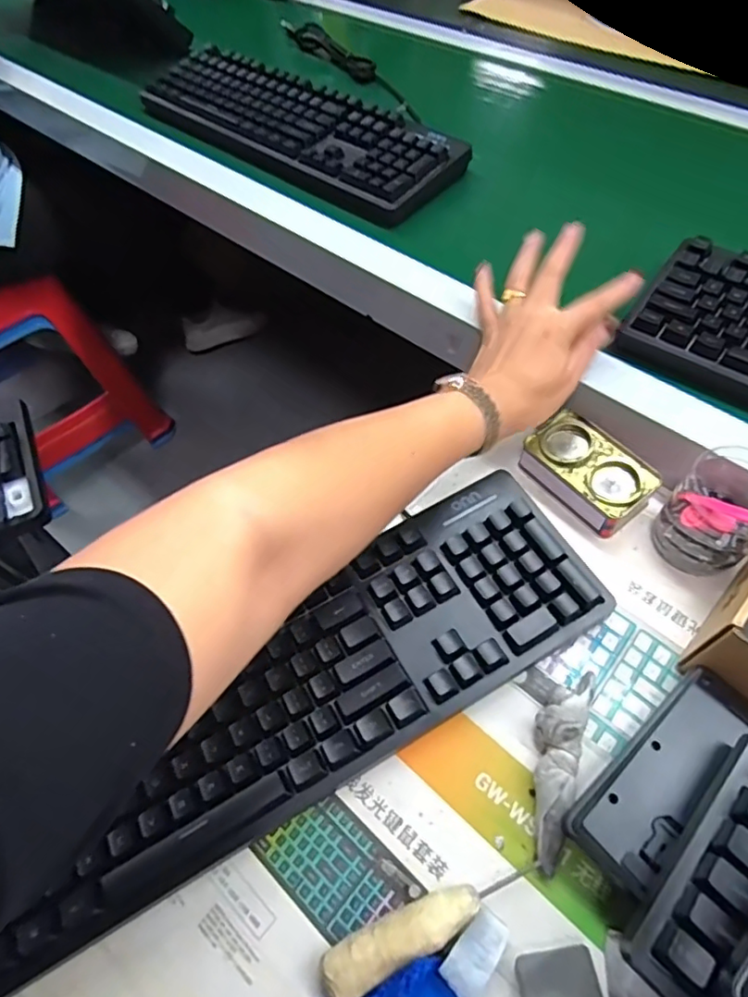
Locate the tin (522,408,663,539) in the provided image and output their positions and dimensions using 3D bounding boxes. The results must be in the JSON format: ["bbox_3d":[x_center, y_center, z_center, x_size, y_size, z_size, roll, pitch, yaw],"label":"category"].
[{"bbox_3d":[0.170,-0.020,0.465,0.068,0.028,0.098,-41,64,-19],"label":"tin"}]

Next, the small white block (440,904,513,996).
[{"bbox_3d":[0.055,0.247,0.312,0.023,0.009,0.042,33,66,22],"label":"small white block"}]

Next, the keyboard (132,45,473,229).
[{"bbox_3d":[-0.103,-0.440,0.682,0.436,0.039,0.136,36,67,23],"label":"keyboard"}]

